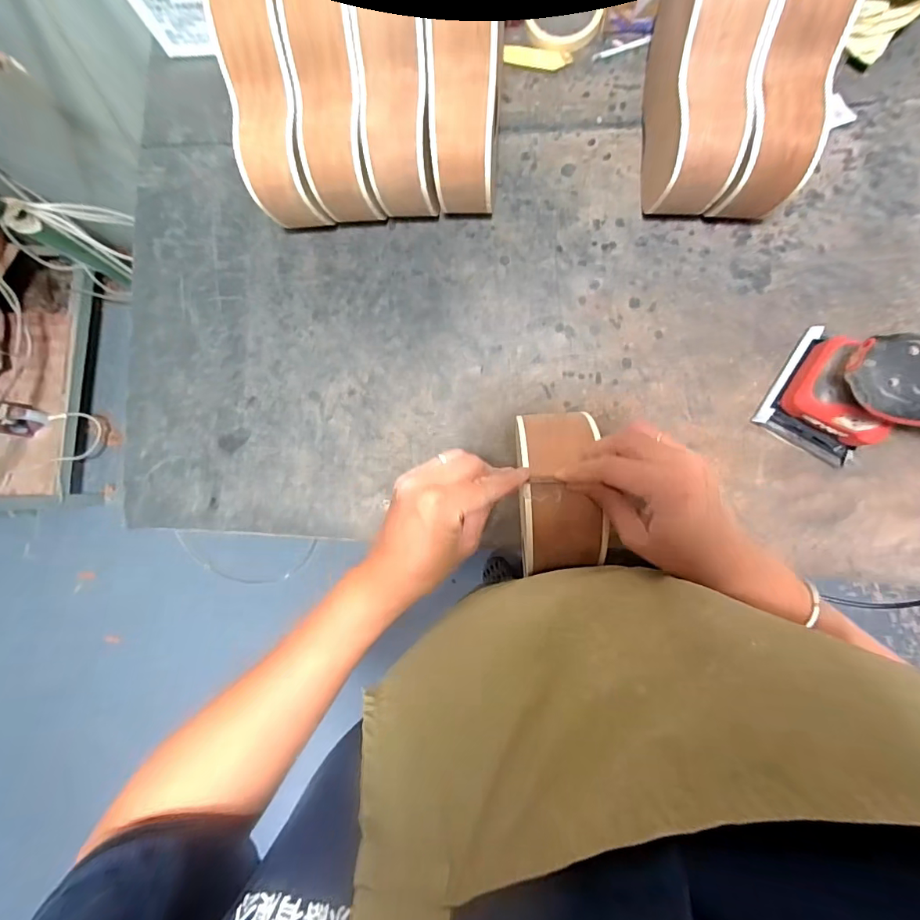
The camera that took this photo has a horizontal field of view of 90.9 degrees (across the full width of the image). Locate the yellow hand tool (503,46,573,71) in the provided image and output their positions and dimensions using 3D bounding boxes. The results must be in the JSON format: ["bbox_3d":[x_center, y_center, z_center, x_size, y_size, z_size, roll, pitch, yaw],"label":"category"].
[{"bbox_3d":[0.096,-0.497,0.560,0.083,0.012,0.022,8,89,6],"label":"yellow hand tool"}]

